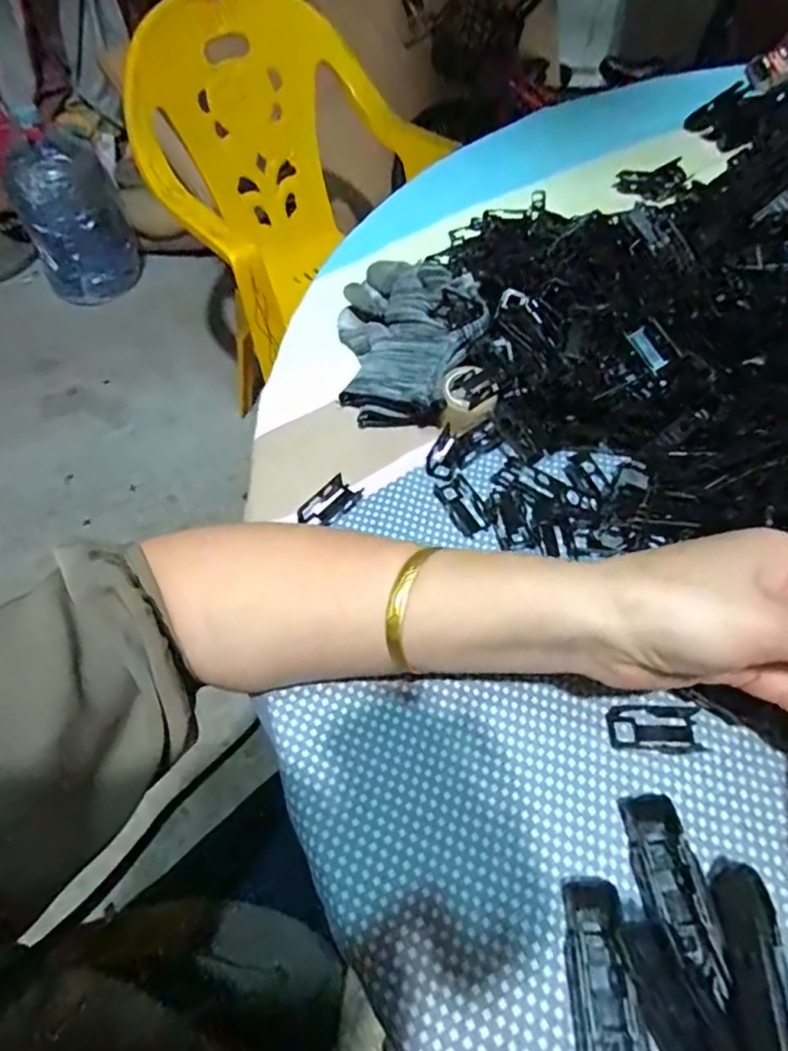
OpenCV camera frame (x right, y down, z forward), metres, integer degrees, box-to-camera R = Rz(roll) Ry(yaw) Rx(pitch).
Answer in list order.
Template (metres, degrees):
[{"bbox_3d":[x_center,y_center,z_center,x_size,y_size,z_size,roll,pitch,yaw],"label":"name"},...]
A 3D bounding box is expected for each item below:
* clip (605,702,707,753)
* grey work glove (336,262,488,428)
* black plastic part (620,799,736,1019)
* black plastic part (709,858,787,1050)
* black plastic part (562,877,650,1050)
[{"bbox_3d":[0.119,0.091,0.270,0.041,0.004,0.022,0,54,5],"label":"clip"},{"bbox_3d":[0.011,-0.130,0.405,0.095,0.033,0.145,-5,54,1],"label":"grey work glove"},{"bbox_3d":[0.109,0.141,0.229,0.022,0.013,0.069,-8,54,-1],"label":"black plastic part"},{"bbox_3d":[0.132,0.162,0.217,0.022,0.011,0.068,4,55,8],"label":"black plastic part"},{"bbox_3d":[0.076,0.168,0.215,0.022,0.011,0.067,-1,54,4],"label":"black plastic part"}]

